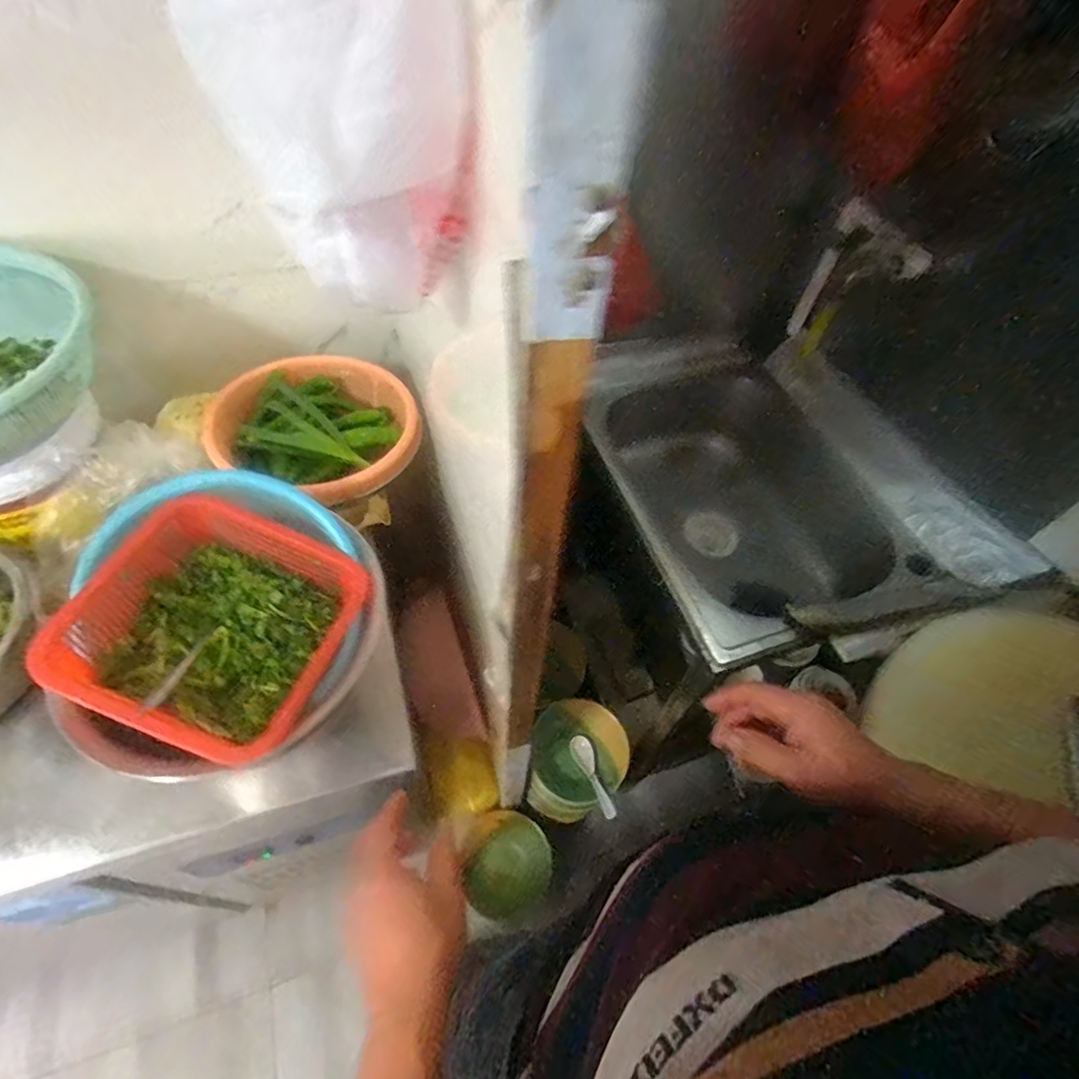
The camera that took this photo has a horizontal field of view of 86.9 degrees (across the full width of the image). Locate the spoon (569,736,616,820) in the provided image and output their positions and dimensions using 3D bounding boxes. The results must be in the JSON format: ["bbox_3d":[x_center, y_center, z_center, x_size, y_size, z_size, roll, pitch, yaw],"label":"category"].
[{"bbox_3d":[0.107,0.448,1.086,0.043,0.048,0.159,-19,58,-17],"label":"spoon"}]

